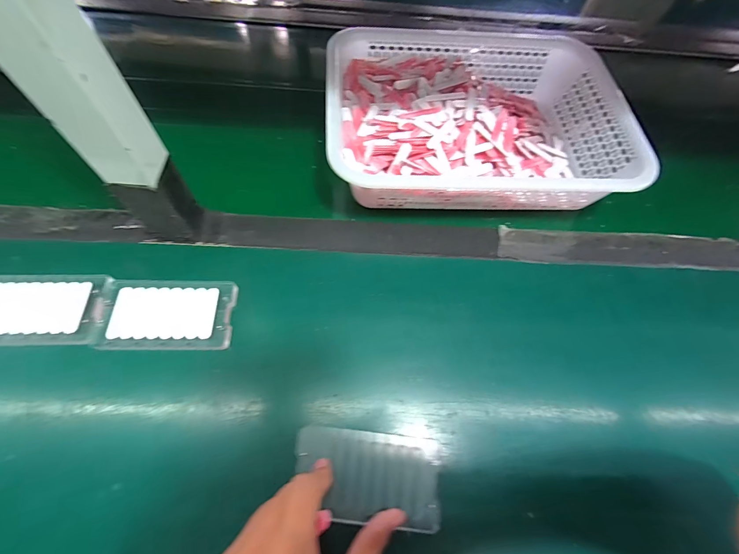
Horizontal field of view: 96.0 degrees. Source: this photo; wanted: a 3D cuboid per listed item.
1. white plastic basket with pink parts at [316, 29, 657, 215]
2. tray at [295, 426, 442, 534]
[{"bbox_3d":[0.129,-0.199,0.427,0.351,0.077,0.244,0,65,-4],"label":"white plastic basket with pink parts"},{"bbox_3d":[-0.002,0.168,0.280,0.121,0.007,0.064,8,64,0],"label":"tray"}]

